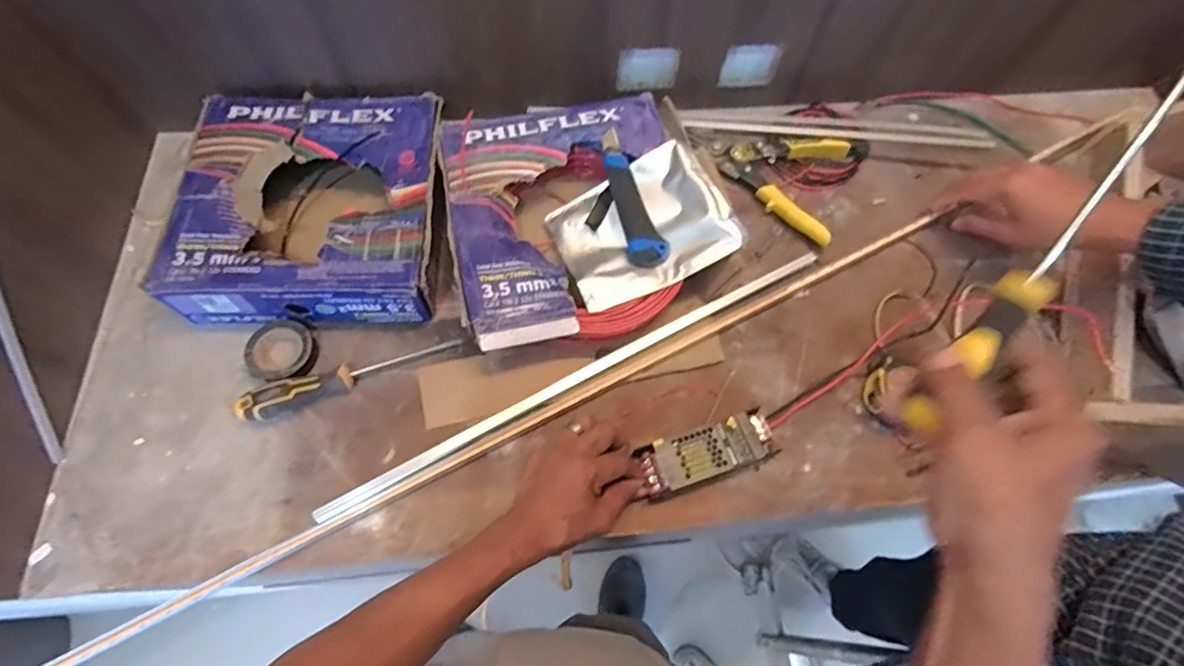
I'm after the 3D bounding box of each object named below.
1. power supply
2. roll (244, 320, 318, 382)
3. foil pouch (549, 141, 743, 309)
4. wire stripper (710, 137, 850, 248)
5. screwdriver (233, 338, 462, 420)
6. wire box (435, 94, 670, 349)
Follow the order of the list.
[{"bbox_3d":[0.116,0.121,0.530,0.134,0.031,0.051,-17,71,-10],"label":"power supply"},{"bbox_3d":[-0.327,0.018,0.556,0.067,0.021,0.068,0,70,1],"label":"roll"},{"bbox_3d":[0.050,-0.118,0.593,0.173,0.024,0.156,-30,67,7],"label":"foil pouch"},{"bbox_3d":[0.263,-0.212,0.688,0.131,0.031,0.194,-39,74,-12],"label":"wire stripper"},{"bbox_3d":[-0.249,0.044,0.557,0.219,0.027,0.024,-19,70,-20],"label":"screwdriver"},{"bbox_3d":[-0.029,-0.134,0.598,0.254,0.066,0.289,-11,70,-3],"label":"wire box"}]

